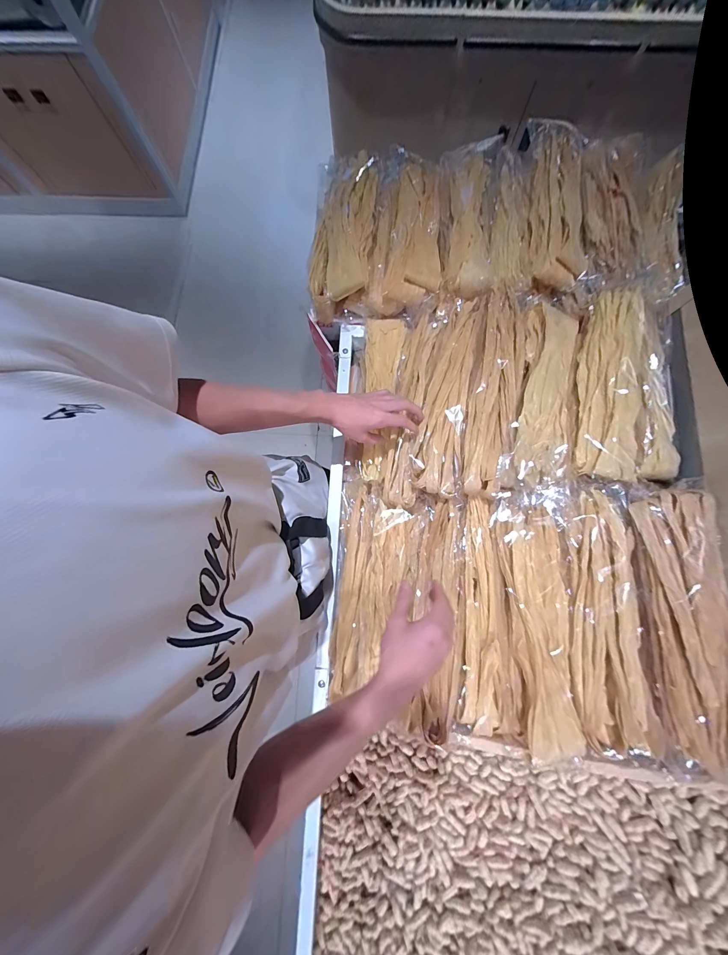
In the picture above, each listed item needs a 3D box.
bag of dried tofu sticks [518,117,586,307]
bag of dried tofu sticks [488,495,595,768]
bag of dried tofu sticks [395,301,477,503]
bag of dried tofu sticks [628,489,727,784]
[{"bbox_3d":[0.377,-0.525,0.628,0.110,0.068,0.414,8,79,2],"label":"bag of dried tofu sticks"},{"bbox_3d":[0.260,0.204,0.463,0.095,0.061,0.349,-3,79,0],"label":"bag of dried tofu sticks"},{"bbox_3d":[0.128,-0.169,0.603,0.131,0.070,0.399,11,79,2],"label":"bag of dried tofu sticks"},{"bbox_3d":[0.443,0.195,0.431,0.096,0.062,0.348,5,79,1],"label":"bag of dried tofu sticks"}]

